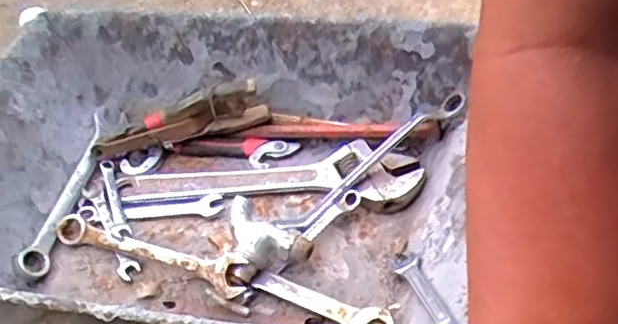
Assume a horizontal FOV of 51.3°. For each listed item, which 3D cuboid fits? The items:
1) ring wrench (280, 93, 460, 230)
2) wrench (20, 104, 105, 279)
[{"bbox_3d":[0.055,-0.001,0.564,0.194,0.022,0.027,-39,54,-7],"label":"ring wrench"},{"bbox_3d":[-0.224,0.023,0.609,0.028,0.012,0.187,35,47,-23],"label":"wrench"}]

